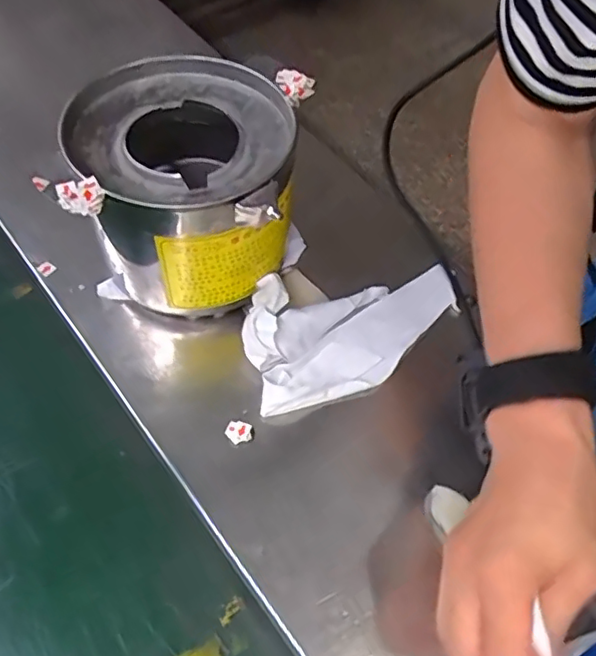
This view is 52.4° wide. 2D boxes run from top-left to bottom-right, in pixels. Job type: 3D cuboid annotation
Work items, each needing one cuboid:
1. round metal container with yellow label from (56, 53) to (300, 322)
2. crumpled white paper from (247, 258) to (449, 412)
[{"bbox_3d":[-0.076,-0.088,0.422,0.134,0.133,0.138,3,57,-4],"label":"round metal container with yellow label"},{"bbox_3d":[0.047,0.000,0.425,0.169,0.041,0.087,-12,59,-13],"label":"crumpled white paper"}]

